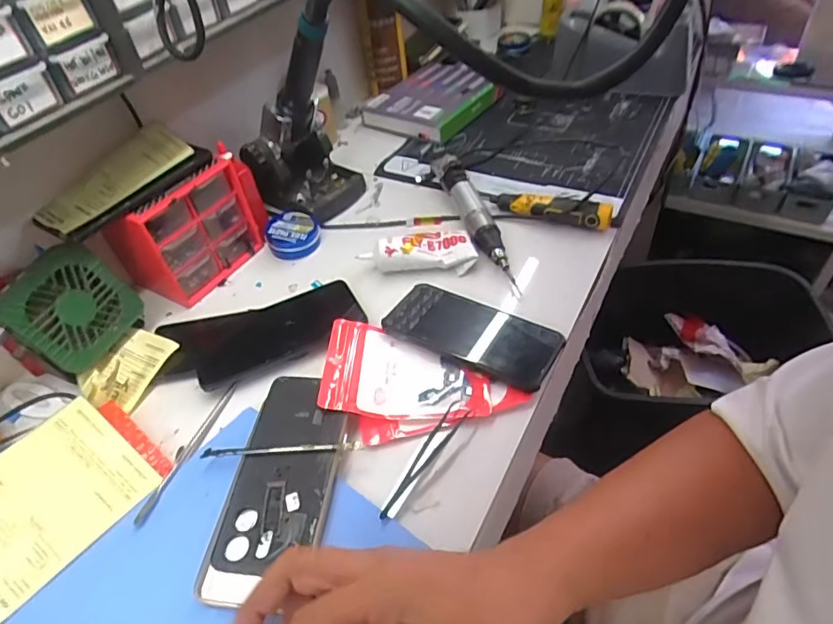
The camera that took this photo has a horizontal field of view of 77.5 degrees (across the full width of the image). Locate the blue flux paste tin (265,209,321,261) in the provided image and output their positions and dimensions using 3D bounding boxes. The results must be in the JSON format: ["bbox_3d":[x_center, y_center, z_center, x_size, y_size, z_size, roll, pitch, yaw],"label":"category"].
[{"bbox_3d":[-0.151,-0.096,0.636,0.058,0.026,0.063,-3,47,3],"label":"blue flux paste tin"}]

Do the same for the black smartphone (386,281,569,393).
[{"bbox_3d":[0.052,0.016,0.501,0.166,0.006,0.078,23,54,25],"label":"black smartphone"}]

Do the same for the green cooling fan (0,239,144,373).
[{"bbox_3d":[-0.334,-0.002,0.499,0.042,0.099,0.096,-2,43,37],"label":"green cooling fan"}]

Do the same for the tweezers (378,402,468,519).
[{"bbox_3d":[0.010,0.115,0.411,0.019,0.011,0.116,22,53,24],"label":"tweezers"}]

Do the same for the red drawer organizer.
[{"bbox_3d":[-0.258,-0.104,0.592,0.094,0.118,0.148,20,53,23],"label":"red drawer organizer"}]

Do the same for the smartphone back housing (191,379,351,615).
[{"bbox_3d":[-0.104,0.131,0.411,0.079,0.014,0.181,4,48,10],"label":"smartphone back housing"}]

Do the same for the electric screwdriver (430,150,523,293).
[{"bbox_3d":[0.069,-0.108,0.618,0.034,0.048,0.225,-13,47,-6],"label":"electric screwdriver"}]

